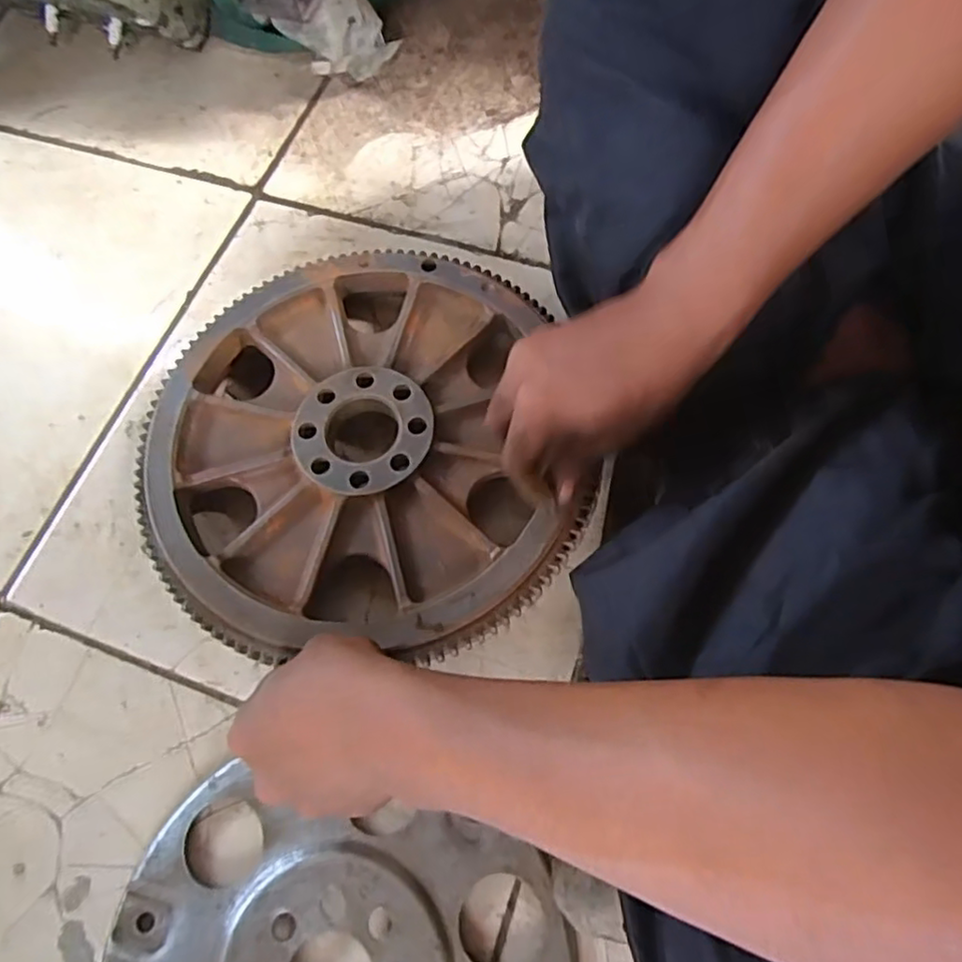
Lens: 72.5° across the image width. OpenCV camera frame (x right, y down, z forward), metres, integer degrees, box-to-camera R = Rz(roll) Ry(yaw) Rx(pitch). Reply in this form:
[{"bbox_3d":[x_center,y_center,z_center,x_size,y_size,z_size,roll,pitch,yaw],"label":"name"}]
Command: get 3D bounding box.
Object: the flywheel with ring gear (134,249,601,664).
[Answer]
[{"bbox_3d":[-0.091,-0.022,0.472,0.280,0.054,0.297,-13,67,-3],"label":"flywheel with ring gear"}]

